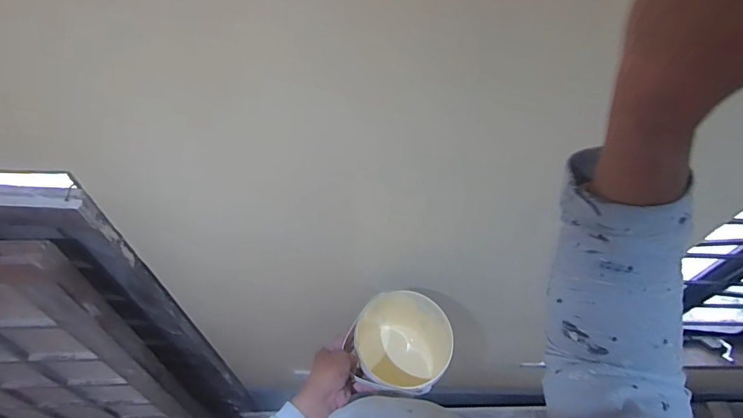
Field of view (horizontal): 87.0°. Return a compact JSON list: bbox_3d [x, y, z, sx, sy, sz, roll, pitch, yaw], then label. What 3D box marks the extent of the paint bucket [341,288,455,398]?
[{"bbox_3d":[0.043,0.282,0.762,0.165,0.195,0.179,1,53,-2],"label":"paint bucket"}]

